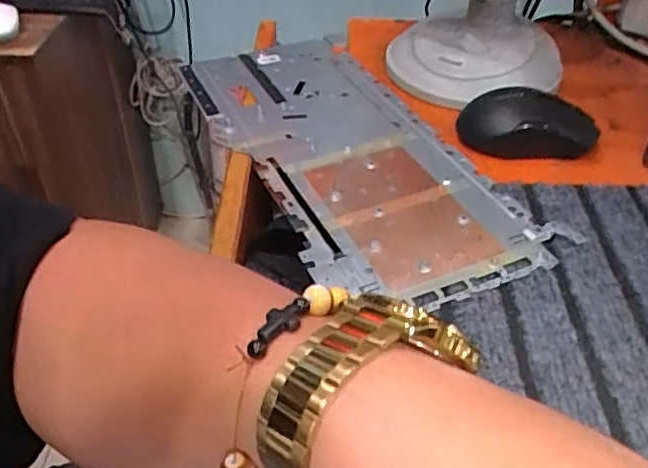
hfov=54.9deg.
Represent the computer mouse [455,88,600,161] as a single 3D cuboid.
[{"bbox_3d":[0.151,-0.086,0.465,0.093,0.030,0.053,1,41,1],"label":"computer mouse"}]

